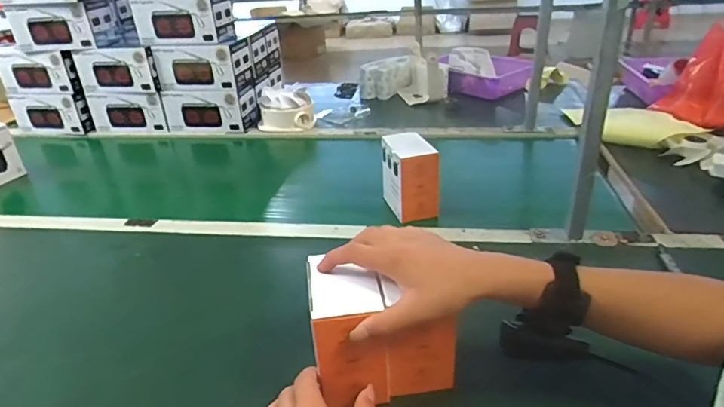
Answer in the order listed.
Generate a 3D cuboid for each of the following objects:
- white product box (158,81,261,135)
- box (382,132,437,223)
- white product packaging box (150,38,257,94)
[{"bbox_3d":[-0.365,-0.236,1.195,0.210,0.096,0.091,0,29,7],"label":"white product box"},{"bbox_3d":[0.075,-0.049,0.795,0.062,0.109,0.106,-14,30,-17],"label":"box"},{"bbox_3d":[-0.370,-0.323,1.146,0.196,0.104,0.095,0,29,7],"label":"white product packaging box"}]

